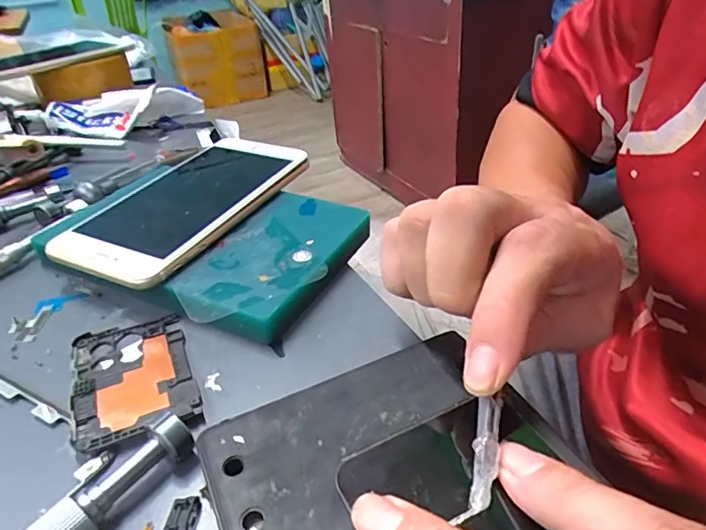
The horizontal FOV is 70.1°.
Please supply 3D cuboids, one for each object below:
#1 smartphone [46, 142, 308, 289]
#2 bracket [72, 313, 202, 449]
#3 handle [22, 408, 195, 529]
[{"bbox_3d":[-0.097,-0.040,0.300,0.077,0.008,0.149,14,40,22],"label":"smartphone"},{"bbox_3d":[-0.095,0.046,0.215,0.046,0.004,0.068,-18,37,-19],"label":"bracket"},{"bbox_3d":[-0.085,0.076,0.156,0.015,0.013,0.077,22,43,33],"label":"handle"}]

